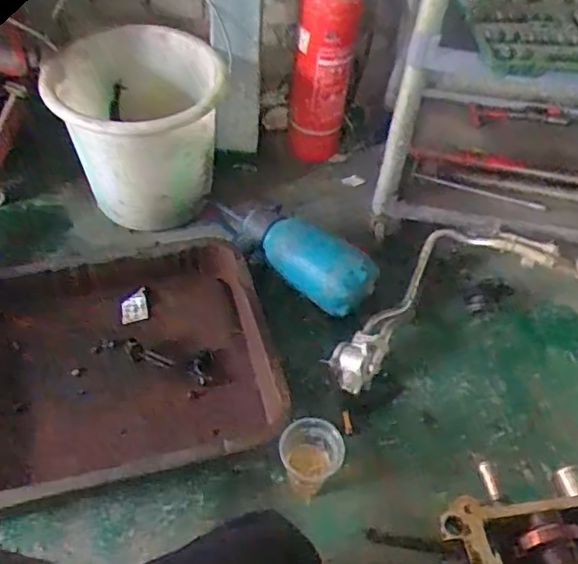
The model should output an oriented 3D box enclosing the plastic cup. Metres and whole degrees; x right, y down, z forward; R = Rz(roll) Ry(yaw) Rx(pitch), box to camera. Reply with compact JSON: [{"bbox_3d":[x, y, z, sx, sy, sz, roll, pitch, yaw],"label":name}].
[{"bbox_3d":[0.031,0.268,0.904,0.086,0.113,0.082,-18,53,-18],"label":"plastic cup"}]

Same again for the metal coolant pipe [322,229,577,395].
[{"bbox_3d":[0.321,0.011,1.136,0.580,0.105,0.244,-15,53,-16],"label":"metal coolant pipe"}]

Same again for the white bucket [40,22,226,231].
[{"bbox_3d":[-0.276,-0.278,1.137,0.270,0.317,0.280,3,49,-3],"label":"white bucket"}]

